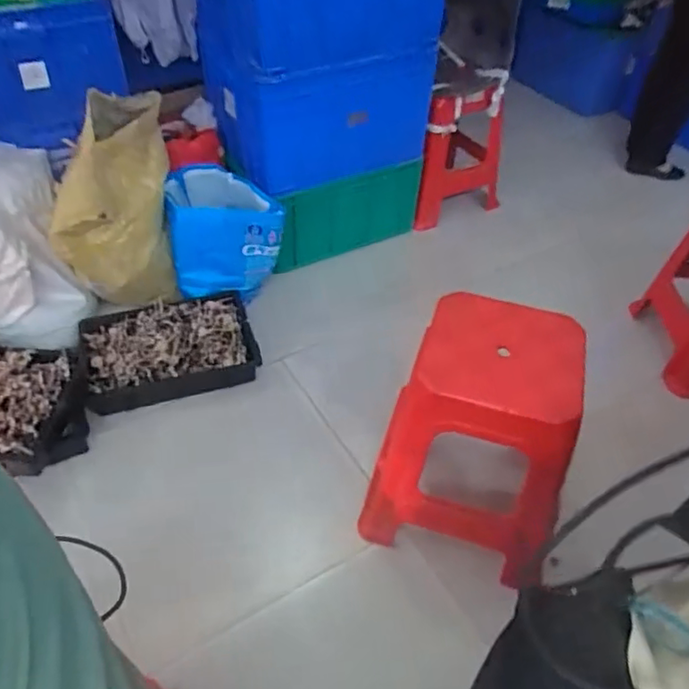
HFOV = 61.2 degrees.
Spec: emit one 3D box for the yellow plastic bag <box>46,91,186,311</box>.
[{"bbox_3d":[-0.590,-0.320,1.503,0.308,0.495,0.271,-11,46,-13],"label":"yellow plastic bag"}]

